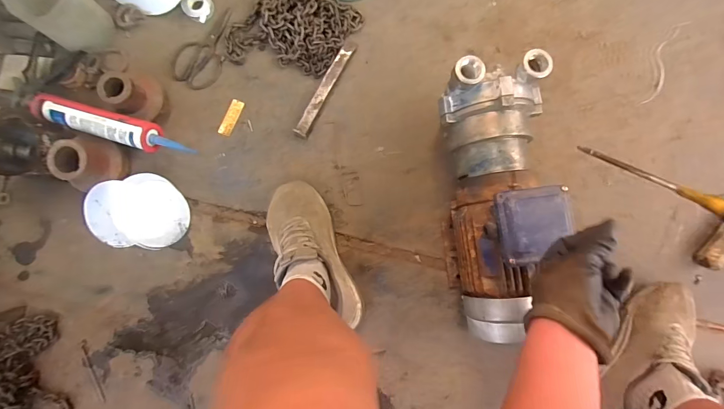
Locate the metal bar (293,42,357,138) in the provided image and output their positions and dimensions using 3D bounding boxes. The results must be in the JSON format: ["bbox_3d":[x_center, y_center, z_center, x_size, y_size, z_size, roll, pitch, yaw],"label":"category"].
[{"bbox_3d":[-0.075,-0.239,0.743,0.027,0.015,0.222,27,85,1],"label":"metal bar"}]

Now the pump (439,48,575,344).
[{"bbox_3d":[0.223,-0.010,0.615,0.163,0.209,0.452,2,88,-1],"label":"pump"}]

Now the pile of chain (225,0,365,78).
[{"bbox_3d":[-0.144,-0.358,0.745,0.201,0.033,0.232,38,85,2],"label":"pile of chain"}]

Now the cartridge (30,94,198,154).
[{"bbox_3d":[-0.472,-0.147,0.676,0.308,0.042,0.056,15,87,1],"label":"cartridge"}]

